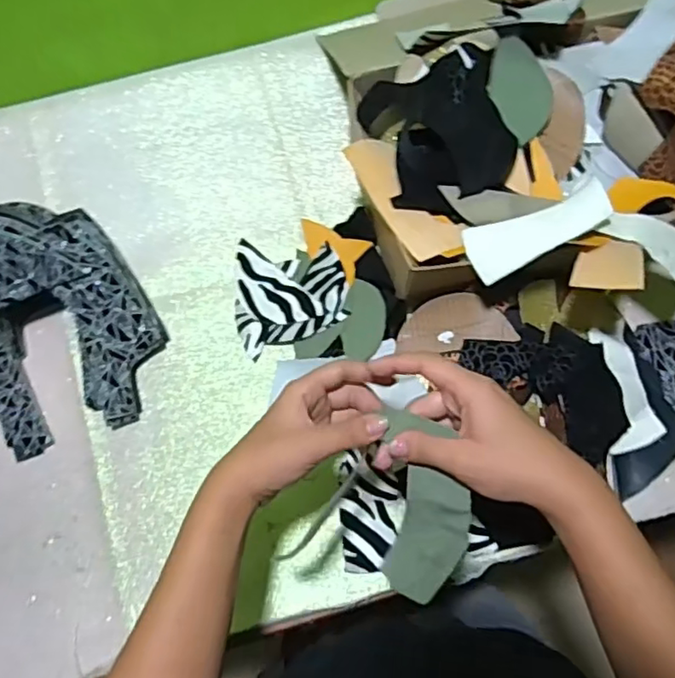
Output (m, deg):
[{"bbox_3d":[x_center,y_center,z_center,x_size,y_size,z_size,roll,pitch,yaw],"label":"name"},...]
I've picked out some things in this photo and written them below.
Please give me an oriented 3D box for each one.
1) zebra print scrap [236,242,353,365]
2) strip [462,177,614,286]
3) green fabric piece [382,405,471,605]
[{"bbox_3d":[-0.046,-0.043,0.604,0.109,0.015,0.107,-2,72,1],"label":"zebra print scrap"},{"bbox_3d":[0.161,-0.086,0.491,0.114,0.004,0.053,-22,55,9],"label":"strip"},{"bbox_3d":[0.057,0.105,0.394,0.051,0.028,0.116,0,86,2],"label":"green fabric piece"}]

